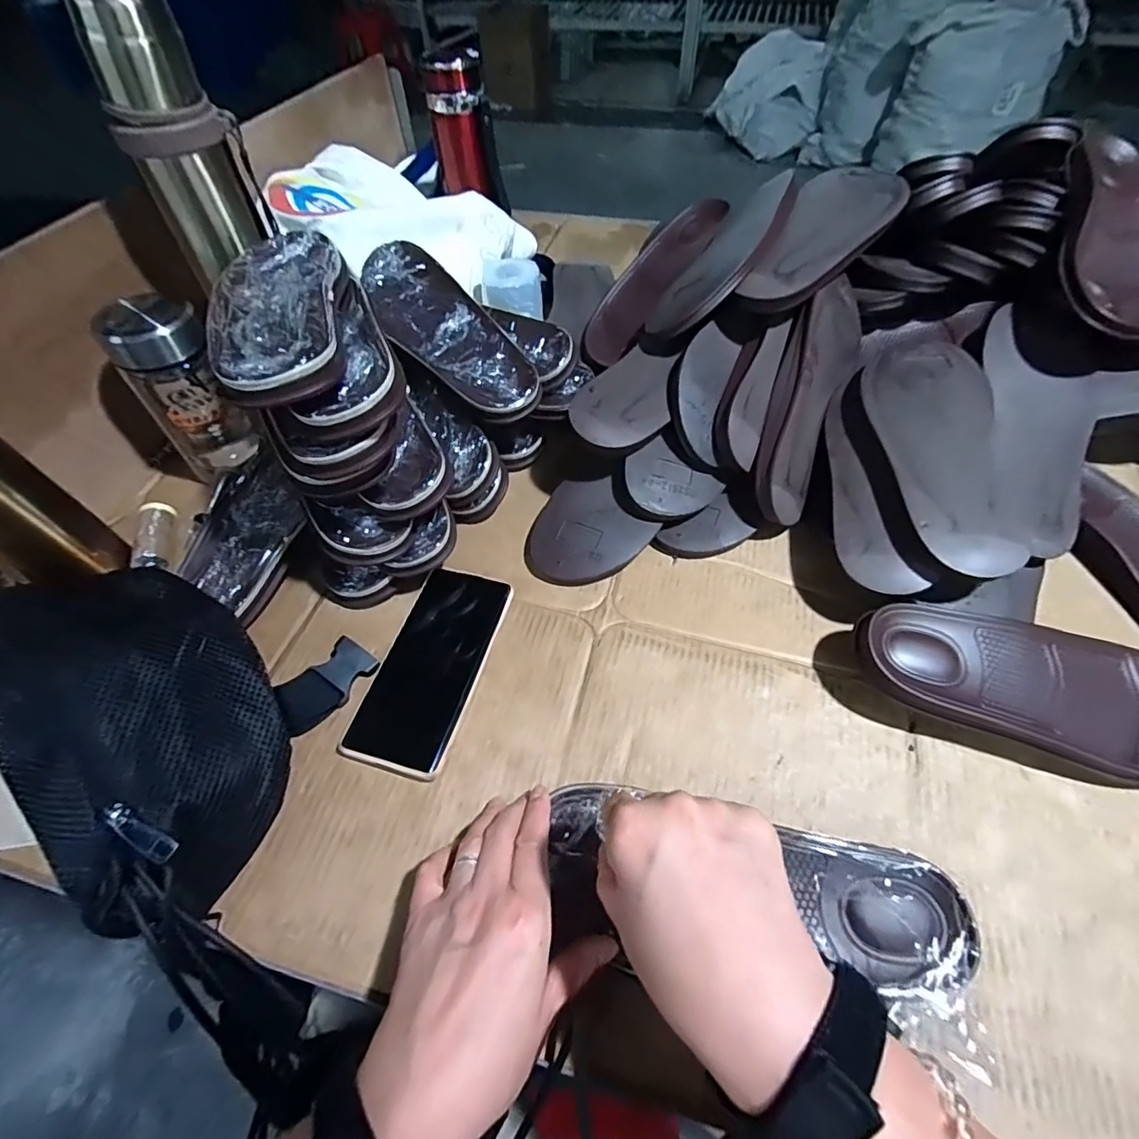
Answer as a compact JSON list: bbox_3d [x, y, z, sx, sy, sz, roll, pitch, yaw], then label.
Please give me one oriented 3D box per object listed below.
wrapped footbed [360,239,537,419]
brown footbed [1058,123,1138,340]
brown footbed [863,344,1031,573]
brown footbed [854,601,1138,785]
[{"bbox_3d":[-0.124,-0.234,0.507,0.088,0.020,0.252,-33,69,-16],"label":"wrapped footbed"},{"bbox_3d":[0.500,-0.313,0.476,0.094,0.031,0.262,17,71,13],"label":"brown footbed"},{"bbox_3d":[0.297,-0.103,0.436,0.099,0.039,0.249,8,55,7],"label":"brown footbed"},{"bbox_3d":[0.331,0.083,0.372,0.248,0.053,0.095,9,54,7],"label":"brown footbed"}]

